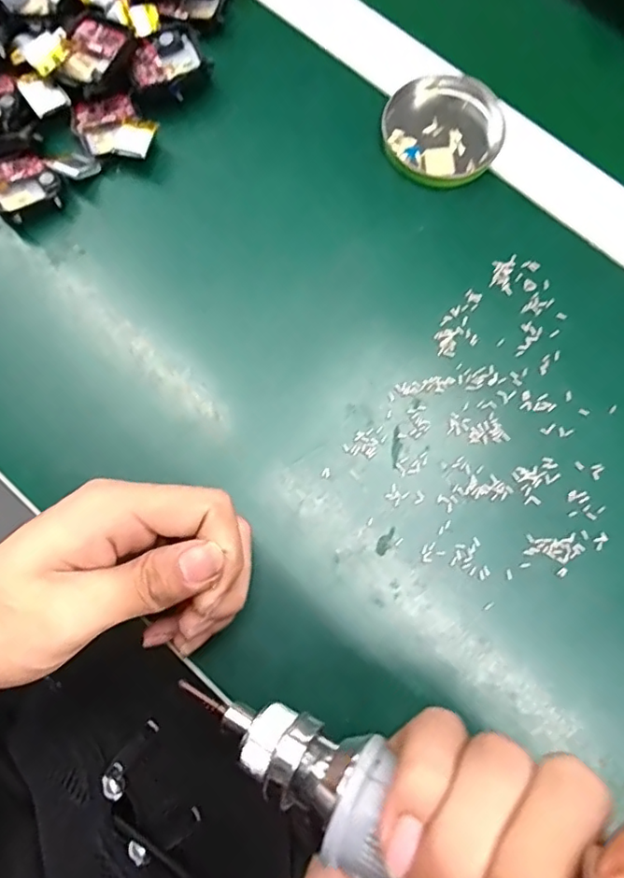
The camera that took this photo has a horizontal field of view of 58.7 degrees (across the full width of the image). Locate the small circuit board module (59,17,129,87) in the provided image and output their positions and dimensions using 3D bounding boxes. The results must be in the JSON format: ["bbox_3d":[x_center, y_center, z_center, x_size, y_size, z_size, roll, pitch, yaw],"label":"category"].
[{"bbox_3d":[-0.118,-0.209,0.299,0.031,0.008,0.040,20,77,5],"label":"small circuit board module"}]

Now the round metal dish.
[{"bbox_3d":[0.074,-0.174,0.312,0.066,0.010,0.064,0,76,0],"label":"round metal dish"}]

